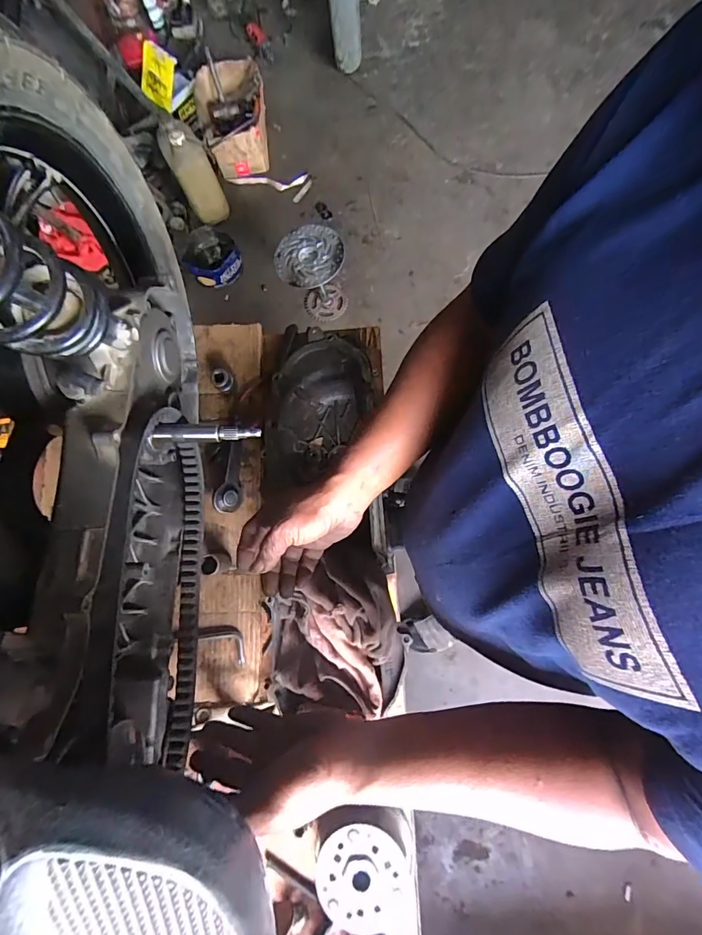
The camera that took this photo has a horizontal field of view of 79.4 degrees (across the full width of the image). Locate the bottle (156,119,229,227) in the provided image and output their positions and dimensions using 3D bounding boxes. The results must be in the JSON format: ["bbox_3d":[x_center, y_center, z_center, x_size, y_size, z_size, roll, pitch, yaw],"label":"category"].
[{"bbox_3d":[-0.533,-1.009,1.440,0.133,0.285,0.149,-20,77,-2],"label":"bottle"}]

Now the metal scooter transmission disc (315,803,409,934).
[{"bbox_3d":[0.013,0.465,0.487,0.104,0.022,0.110,-1,77,-2],"label":"metal scooter transmission disc"}]

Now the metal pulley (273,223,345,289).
[{"bbox_3d":[-0.127,-0.631,1.264,0.203,0.030,0.180,-32,84,5],"label":"metal pulley"}]

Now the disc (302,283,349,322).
[{"bbox_3d":[-0.088,-0.575,1.486,0.152,0.022,0.132,-5,81,3],"label":"disc"}]

